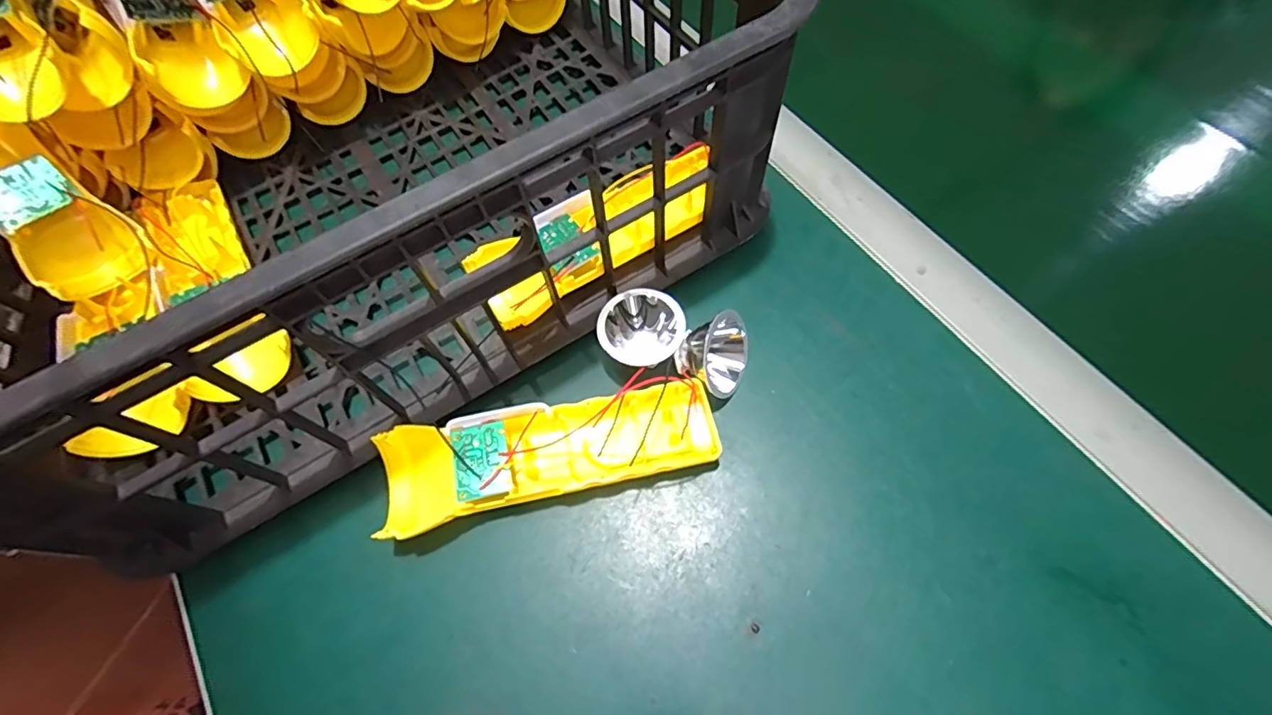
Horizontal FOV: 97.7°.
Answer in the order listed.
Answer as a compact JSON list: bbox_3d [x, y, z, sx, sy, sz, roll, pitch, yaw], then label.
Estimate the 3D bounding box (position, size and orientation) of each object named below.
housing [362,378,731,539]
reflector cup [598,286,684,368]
[{"bbox_3d":[-0.043,0.047,0.275,0.164,0.030,0.047,-11,64,-2],"label":"housing"},{"bbox_3d":[0.003,-0.016,0.298,0.044,0.022,0.036,-4,64,2],"label":"reflector cup"}]

